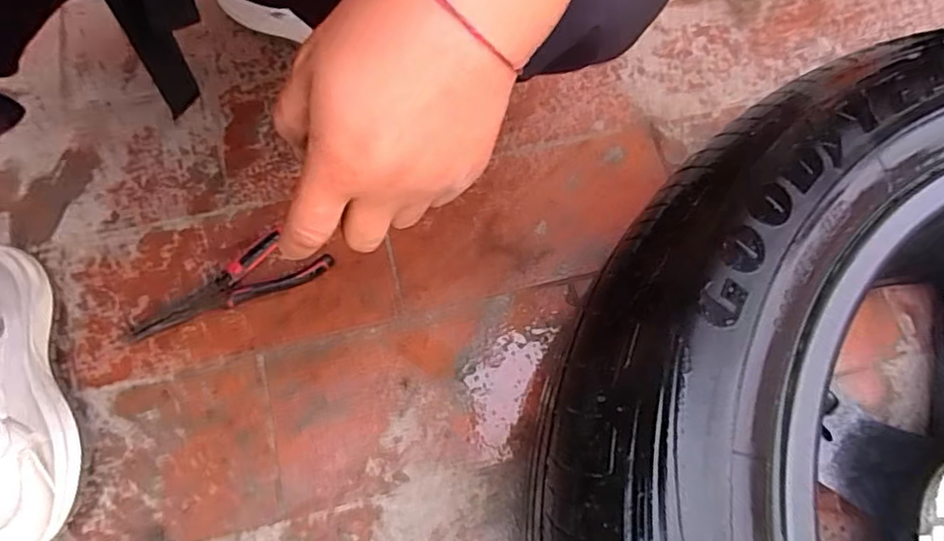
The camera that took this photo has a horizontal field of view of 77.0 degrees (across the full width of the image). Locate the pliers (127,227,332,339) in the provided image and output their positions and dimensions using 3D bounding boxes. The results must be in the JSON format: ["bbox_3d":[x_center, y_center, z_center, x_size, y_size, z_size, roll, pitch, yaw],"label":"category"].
[{"bbox_3d":[-0.236,0.006,0.568,0.193,0.019,0.064,-19,72,-8],"label":"pliers"}]

